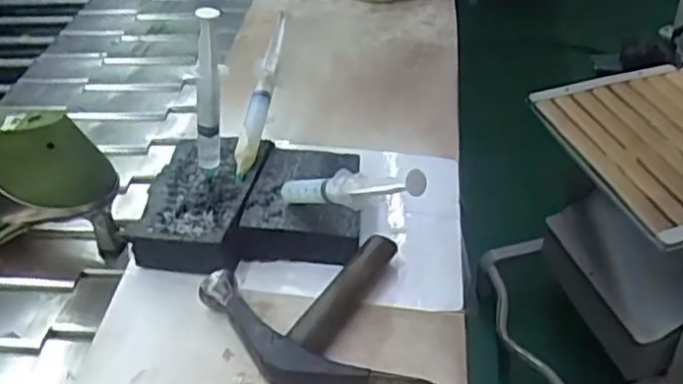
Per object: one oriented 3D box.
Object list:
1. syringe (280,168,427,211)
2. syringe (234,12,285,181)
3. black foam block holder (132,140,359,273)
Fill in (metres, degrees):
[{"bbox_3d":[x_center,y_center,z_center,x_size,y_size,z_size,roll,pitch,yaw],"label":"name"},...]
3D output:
[{"bbox_3d":[-0.002,-0.001,0.451,0.019,0.025,0.149,-36,19,-32],"label":"syringe"},{"bbox_3d":[-0.066,-0.083,0.568,0.015,0.024,0.160,5,64,13],"label":"syringe"},{"bbox_3d":[-0.069,0.009,0.537,0.166,0.040,0.122,-3,39,4],"label":"black foam block holder"}]

